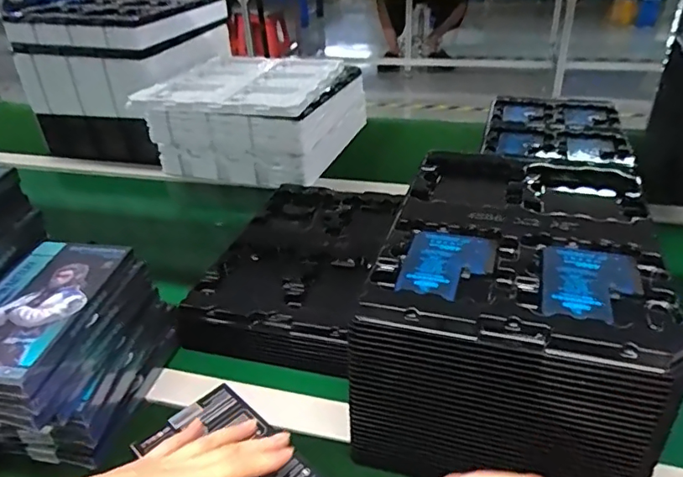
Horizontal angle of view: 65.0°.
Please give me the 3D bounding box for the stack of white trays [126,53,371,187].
[{"bbox_3d":[-0.145,-0.223,0.979,0.281,0.151,0.344,10,35,19],"label":"stack of white trays"}]

